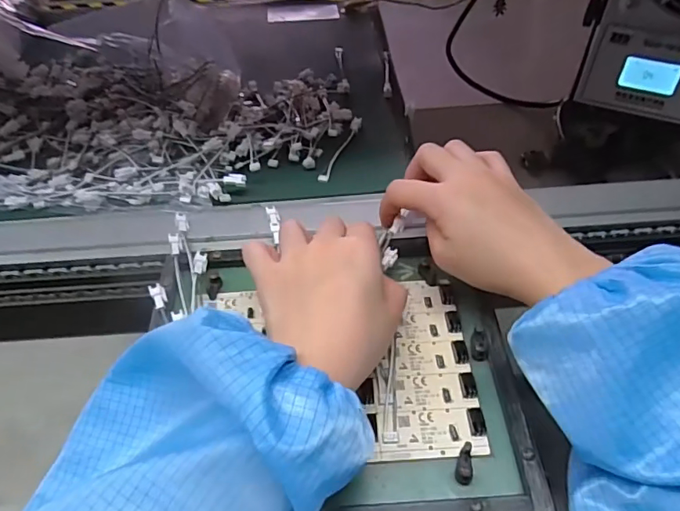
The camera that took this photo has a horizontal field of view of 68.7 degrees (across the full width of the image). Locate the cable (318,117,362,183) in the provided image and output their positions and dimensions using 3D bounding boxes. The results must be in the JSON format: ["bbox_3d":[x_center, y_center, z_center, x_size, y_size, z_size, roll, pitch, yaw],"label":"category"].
[{"bbox_3d":[0.002,-0.103,0.479,0.010,0.006,0.098,15,52,16],"label":"cable"}]

